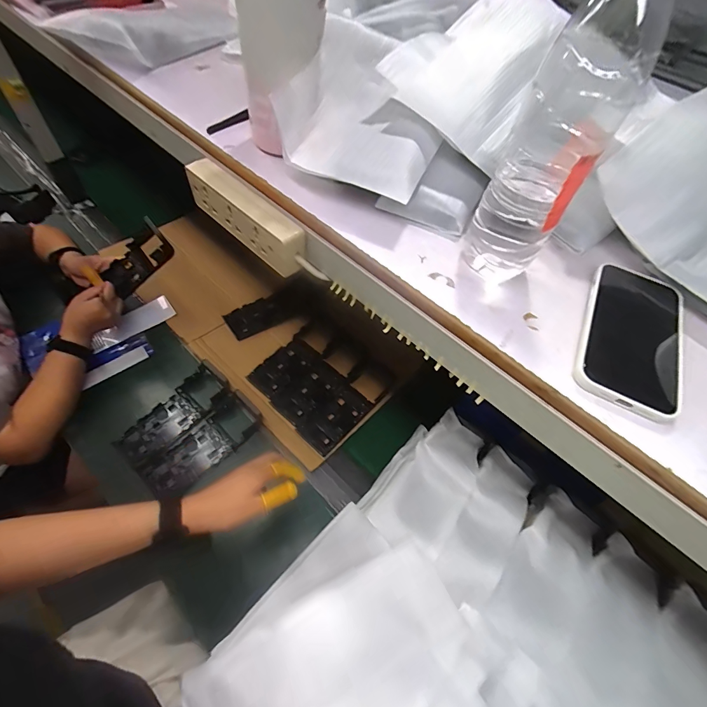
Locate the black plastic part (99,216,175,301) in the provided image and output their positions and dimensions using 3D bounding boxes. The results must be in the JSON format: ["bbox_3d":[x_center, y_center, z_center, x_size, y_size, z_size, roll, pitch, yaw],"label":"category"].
[{"bbox_3d":[-0.442,-0.193,0.758,0.160,0.046,0.094,-43,71,8],"label":"black plastic part"}]

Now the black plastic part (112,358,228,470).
[{"bbox_3d":[-0.342,0.116,0.714,0.086,0.034,0.220,37,71,21],"label":"black plastic part"}]

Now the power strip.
[{"bbox_3d":[-0.121,-0.154,0.413,0.031,0.059,0.171,-38,69,-27],"label":"power strip"}]

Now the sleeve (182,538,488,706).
[{"bbox_3d":[-0.009,0.338,0.368,0.277,0.033,0.180,-25,52,-18],"label":"sleeve"}]

